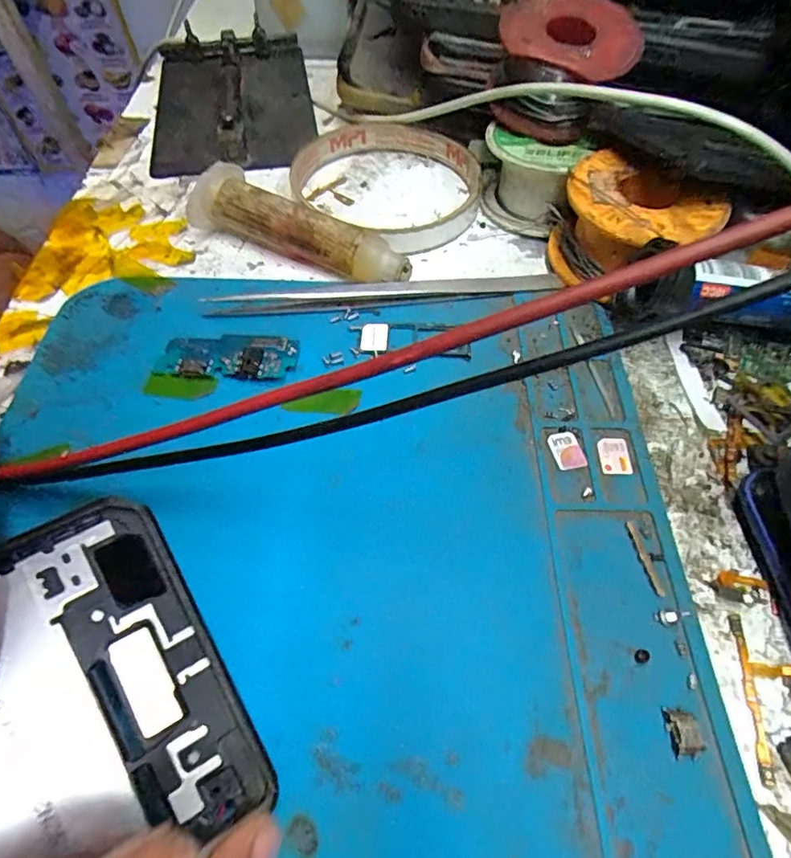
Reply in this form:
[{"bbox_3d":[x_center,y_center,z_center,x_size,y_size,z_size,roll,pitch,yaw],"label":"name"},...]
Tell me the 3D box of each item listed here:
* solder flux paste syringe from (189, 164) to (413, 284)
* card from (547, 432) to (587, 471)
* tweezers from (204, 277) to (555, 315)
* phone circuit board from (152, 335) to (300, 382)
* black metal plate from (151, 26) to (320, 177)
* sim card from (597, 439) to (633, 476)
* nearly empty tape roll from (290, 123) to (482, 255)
[{"bbox_3d":[-0.037,-0.076,0.201,0.092,0.023,0.016,22,59,15],"label":"solder flux paste syringe"},{"bbox_3d":[0.051,0.007,0.157,0.009,0.004,0.012,-16,66,-6],"label":"card"},{"bbox_3d":[-0.003,-0.049,0.190,0.125,0.008,0.009,-7,56,-4],"label":"tweezers"},{"bbox_3d":[-0.056,-0.024,0.175,0.045,0.004,0.018,2,56,1],"label":"phone circuit board"},{"bbox_3d":[-0.086,-0.173,0.272,0.079,0.014,0.136,-9,56,-6],"label":"black metal plate"},{"bbox_3d":[0.066,0.008,0.157,0.009,0.004,0.012,2,62,2],"label":"sim card"},{"bbox_3d":[-0.001,-0.111,0.232,0.075,0.012,0.090,-33,62,-19],"label":"nearly empty tape roll"}]

